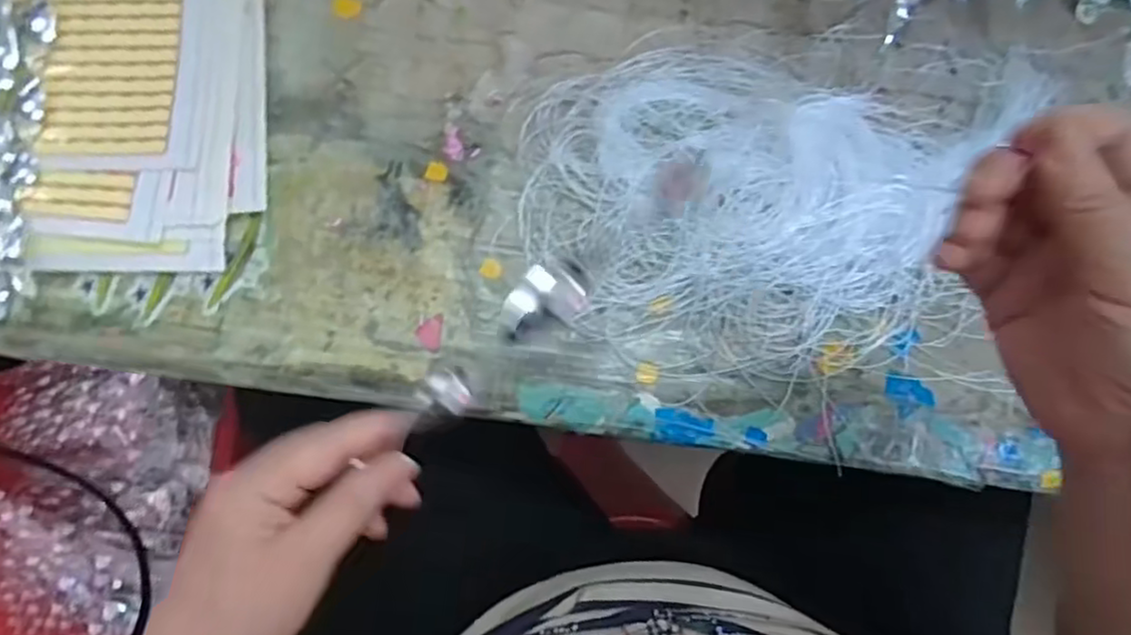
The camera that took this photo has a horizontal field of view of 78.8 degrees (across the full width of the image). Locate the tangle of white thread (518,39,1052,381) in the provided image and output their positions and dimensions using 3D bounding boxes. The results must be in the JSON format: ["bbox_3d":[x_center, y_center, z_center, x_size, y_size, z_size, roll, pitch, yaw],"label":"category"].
[{"bbox_3d":[0.113,-0.064,0.377,0.268,0.022,0.183,10,81,-2],"label":"tangle of white thread"}]

